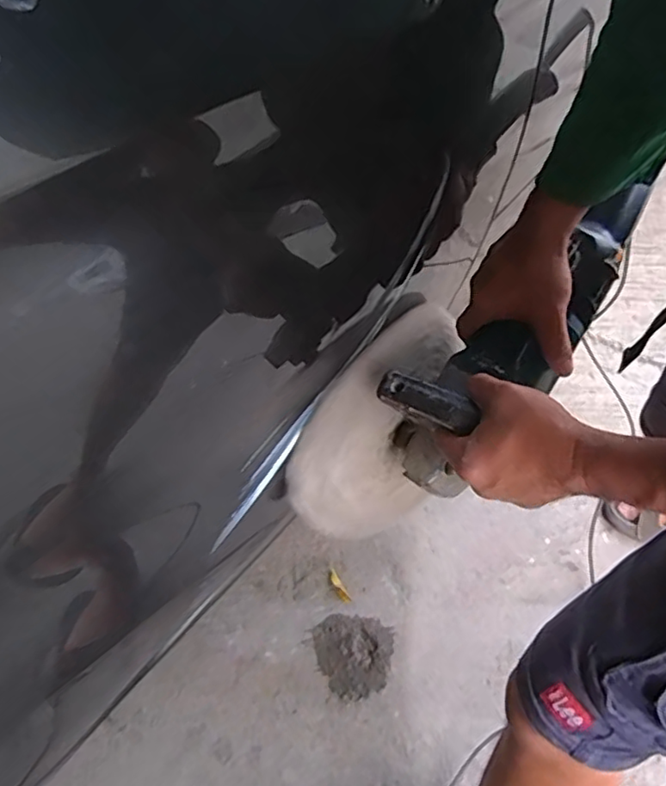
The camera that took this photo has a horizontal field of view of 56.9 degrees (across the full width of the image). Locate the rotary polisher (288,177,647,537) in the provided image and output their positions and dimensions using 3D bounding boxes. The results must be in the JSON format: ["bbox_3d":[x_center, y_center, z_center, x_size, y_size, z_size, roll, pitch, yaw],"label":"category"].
[{"bbox_3d":[0.122,-0.017,0.571,0.407,0.192,0.121,-45,62,13],"label":"rotary polisher"}]

